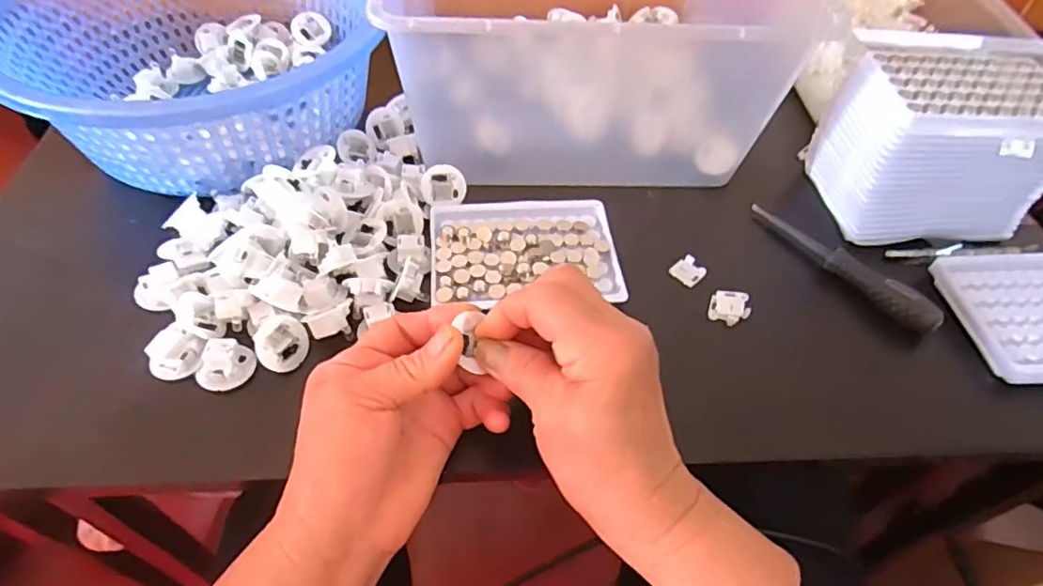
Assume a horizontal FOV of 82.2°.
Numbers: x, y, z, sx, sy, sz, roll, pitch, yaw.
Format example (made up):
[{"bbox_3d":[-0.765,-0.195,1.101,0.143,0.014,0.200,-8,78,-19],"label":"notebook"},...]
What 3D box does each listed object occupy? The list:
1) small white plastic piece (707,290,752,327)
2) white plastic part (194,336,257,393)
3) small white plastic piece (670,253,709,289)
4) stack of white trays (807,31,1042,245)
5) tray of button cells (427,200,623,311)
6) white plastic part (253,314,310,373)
[{"bbox_3d":[0.141,0.009,0.404,0.025,0.009,0.024,14,52,8],"label":"small white plastic piece"},{"bbox_3d":[-0.176,0.042,0.353,0.027,0.016,0.029,19,53,11],"label":"white plastic part"},{"bbox_3d":[0.119,-0.015,0.425,0.022,0.006,0.022,39,59,24],"label":"small white plastic piece"},{"bbox_3d":[0.304,-0.106,0.443,0.129,0.112,0.103,2,52,-2],"label":"stack of white trays"},{"bbox_3d":[0.002,-0.032,0.420,0.128,0.010,0.099,-2,52,-5],"label":"tray of button cells"},{"bbox_3d":[-0.144,0.031,0.359,0.007,0.033,0.032,-7,17,42],"label":"white plastic part"}]

